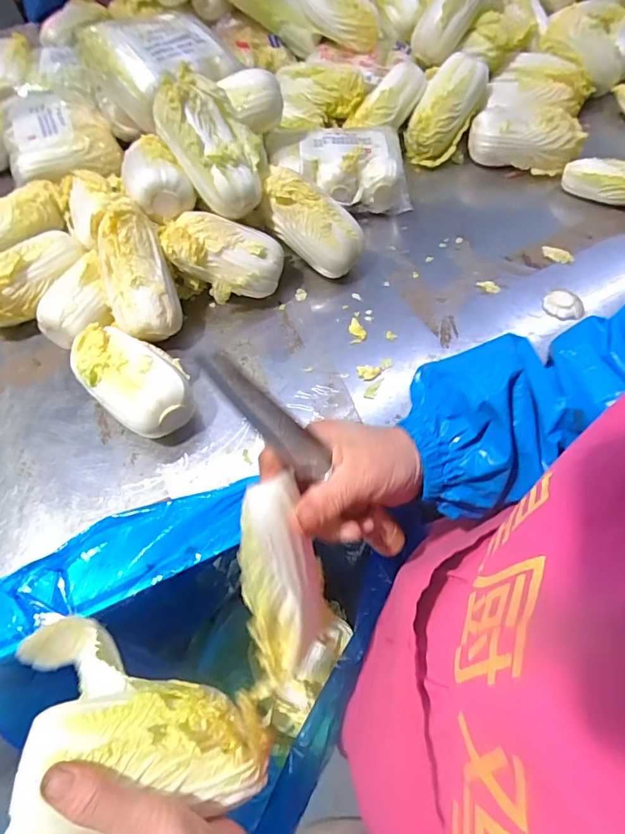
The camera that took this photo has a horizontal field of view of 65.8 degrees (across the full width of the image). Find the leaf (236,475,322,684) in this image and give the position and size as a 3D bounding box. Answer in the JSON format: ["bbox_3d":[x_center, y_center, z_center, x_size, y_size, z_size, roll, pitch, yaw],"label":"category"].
[{"bbox_3d":[-0.019,0.099,0.289,0.043,0.017,0.119,-8,98,-2],"label":"leaf"}]

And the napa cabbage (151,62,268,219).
[{"bbox_3d":[-0.116,-0.311,0.565,0.104,0.080,0.159,-42,103,-32],"label":"napa cabbage"}]

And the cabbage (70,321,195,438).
[{"bbox_3d":[-0.184,-0.038,0.515,0.142,0.069,0.090,36,68,19],"label":"cabbage"}]

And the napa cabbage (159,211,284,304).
[{"bbox_3d":[-0.111,-0.189,0.586,0.137,0.078,0.085,13,87,-18],"label":"napa cabbage"}]

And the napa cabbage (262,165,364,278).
[{"bbox_3d":[-0.005,-0.248,0.615,0.143,0.070,0.078,35,99,-19],"label":"napa cabbage"}]

